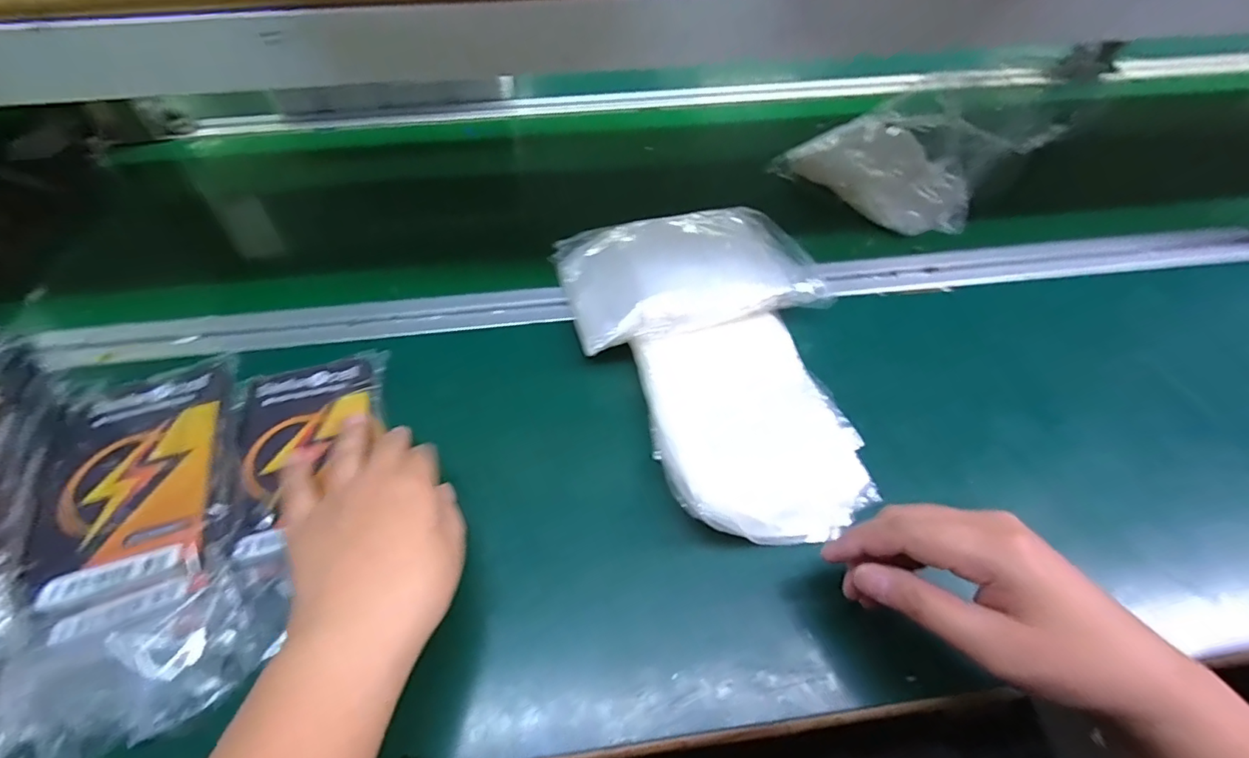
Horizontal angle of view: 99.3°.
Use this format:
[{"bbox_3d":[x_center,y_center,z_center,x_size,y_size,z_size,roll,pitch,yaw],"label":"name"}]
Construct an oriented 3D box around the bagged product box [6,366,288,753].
[{"bbox_3d":[-0.267,0.080,0.303,0.097,0.051,0.216,-19,55,-14],"label":"bagged product box"}]

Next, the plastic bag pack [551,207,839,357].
[{"bbox_3d":[0.050,-0.088,0.443,0.196,0.049,0.132,-13,54,-10],"label":"plastic bag pack"}]

